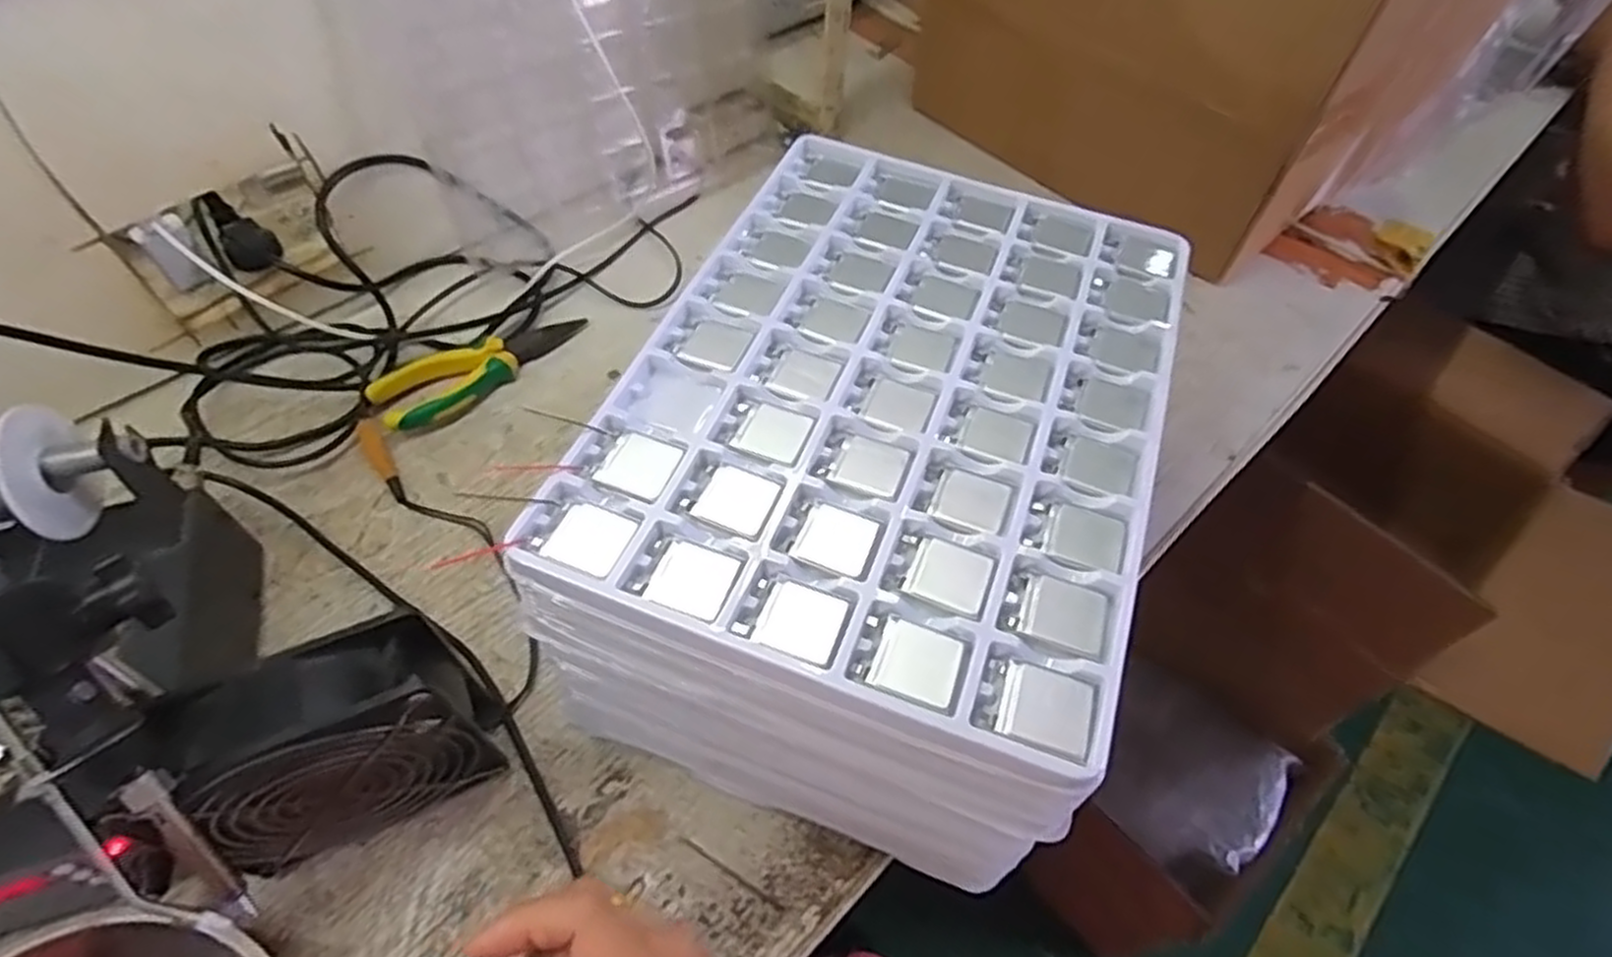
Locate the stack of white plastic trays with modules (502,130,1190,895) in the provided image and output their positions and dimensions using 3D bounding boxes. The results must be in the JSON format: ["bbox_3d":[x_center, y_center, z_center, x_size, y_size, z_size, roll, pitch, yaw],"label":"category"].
[{"bbox_3d":[0.037,0.006,0.421,0.241,0.168,0.340,19,55,11],"label":"stack of white plastic trays with modules"}]

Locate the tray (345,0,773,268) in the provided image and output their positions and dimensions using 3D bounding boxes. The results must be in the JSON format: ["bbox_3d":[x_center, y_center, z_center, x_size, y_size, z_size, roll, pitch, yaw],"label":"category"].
[{"bbox_3d":[-0.161,-0.330,0.584,0.070,0.259,0.314,36,60,22],"label":"tray"}]

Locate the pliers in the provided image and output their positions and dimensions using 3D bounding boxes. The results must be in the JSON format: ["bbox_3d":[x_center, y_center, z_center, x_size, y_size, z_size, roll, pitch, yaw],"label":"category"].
[{"bbox_3d":[-0.230,-0.083,0.552,0.150,0.013,0.045,-33,61,-24],"label":"pliers"}]

